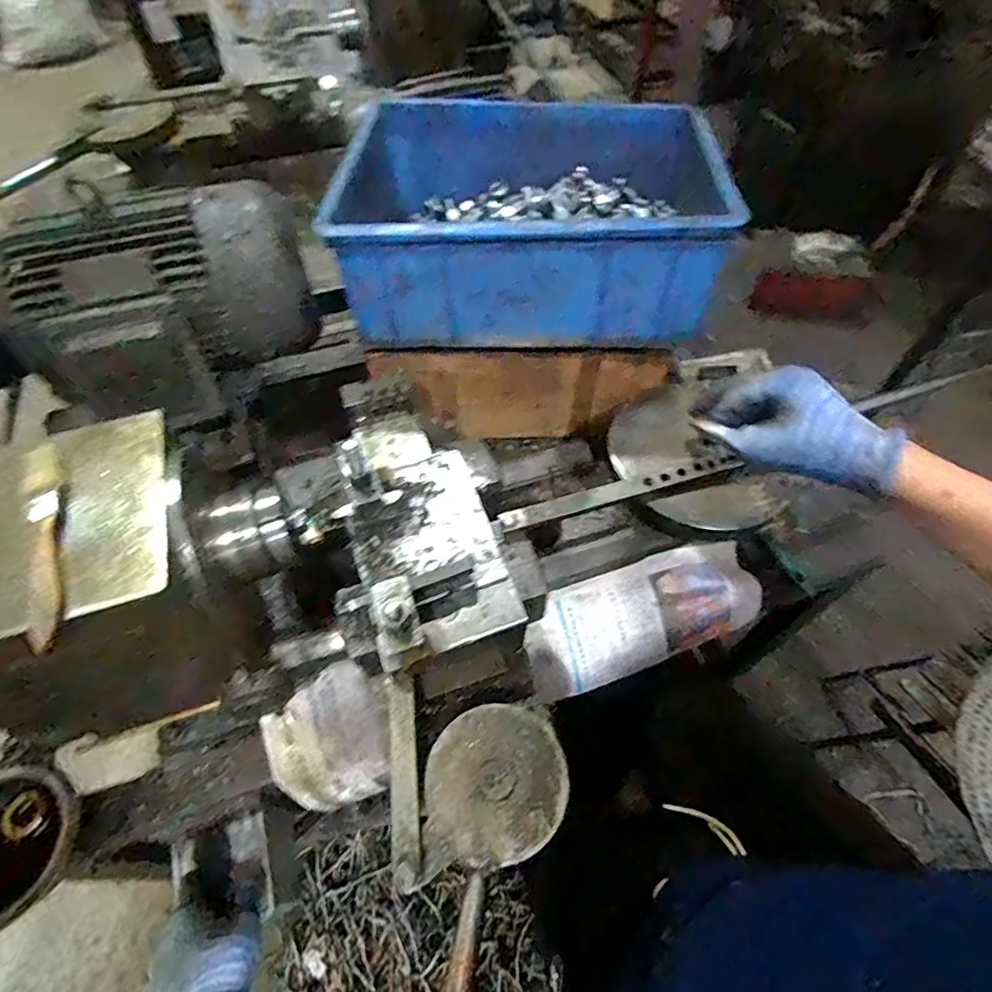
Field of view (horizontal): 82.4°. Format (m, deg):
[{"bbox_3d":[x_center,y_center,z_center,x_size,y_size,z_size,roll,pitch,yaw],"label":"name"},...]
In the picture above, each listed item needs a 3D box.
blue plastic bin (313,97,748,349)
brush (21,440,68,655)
[{"bbox_3d":[0.042,-0.320,0.645,0.378,0.136,0.305,6,56,5],"label":"blue plastic bin"},{"bbox_3d":[-0.284,0.028,0.356,0.025,0.011,0.152,-20,58,-12],"label":"brush"}]

